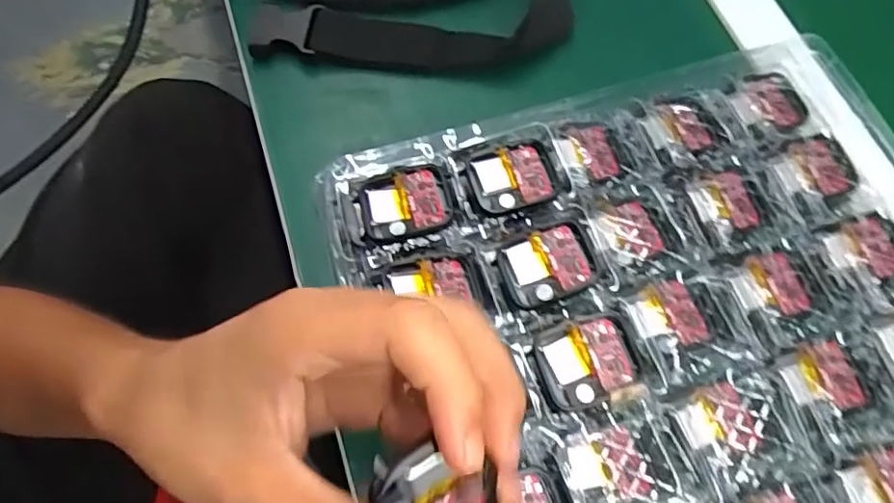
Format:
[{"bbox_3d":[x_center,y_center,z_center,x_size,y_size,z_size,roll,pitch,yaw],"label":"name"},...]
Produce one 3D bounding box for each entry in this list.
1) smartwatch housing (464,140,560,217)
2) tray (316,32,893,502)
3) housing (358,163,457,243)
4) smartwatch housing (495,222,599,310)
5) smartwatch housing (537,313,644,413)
[{"bbox_3d":[0.034,-0.036,0.308,0.043,0.007,0.036,-17,69,-9],"label":"smartwatch housing"},{"bbox_3d":[0.113,0.041,0.288,0.283,0.035,0.270,-17,69,-9],"label":"tray"},{"bbox_3d":[-0.020,-0.022,0.296,0.043,0.008,0.036,-15,68,-8],"label":"housing"},{"bbox_3d":[0.048,0.006,0.285,0.040,0.009,0.035,-17,69,-9],"label":"smartwatch housing"},{"bbox_3d":[0.064,0.048,0.271,0.042,0.010,0.036,-17,69,-9],"label":"smartwatch housing"}]

